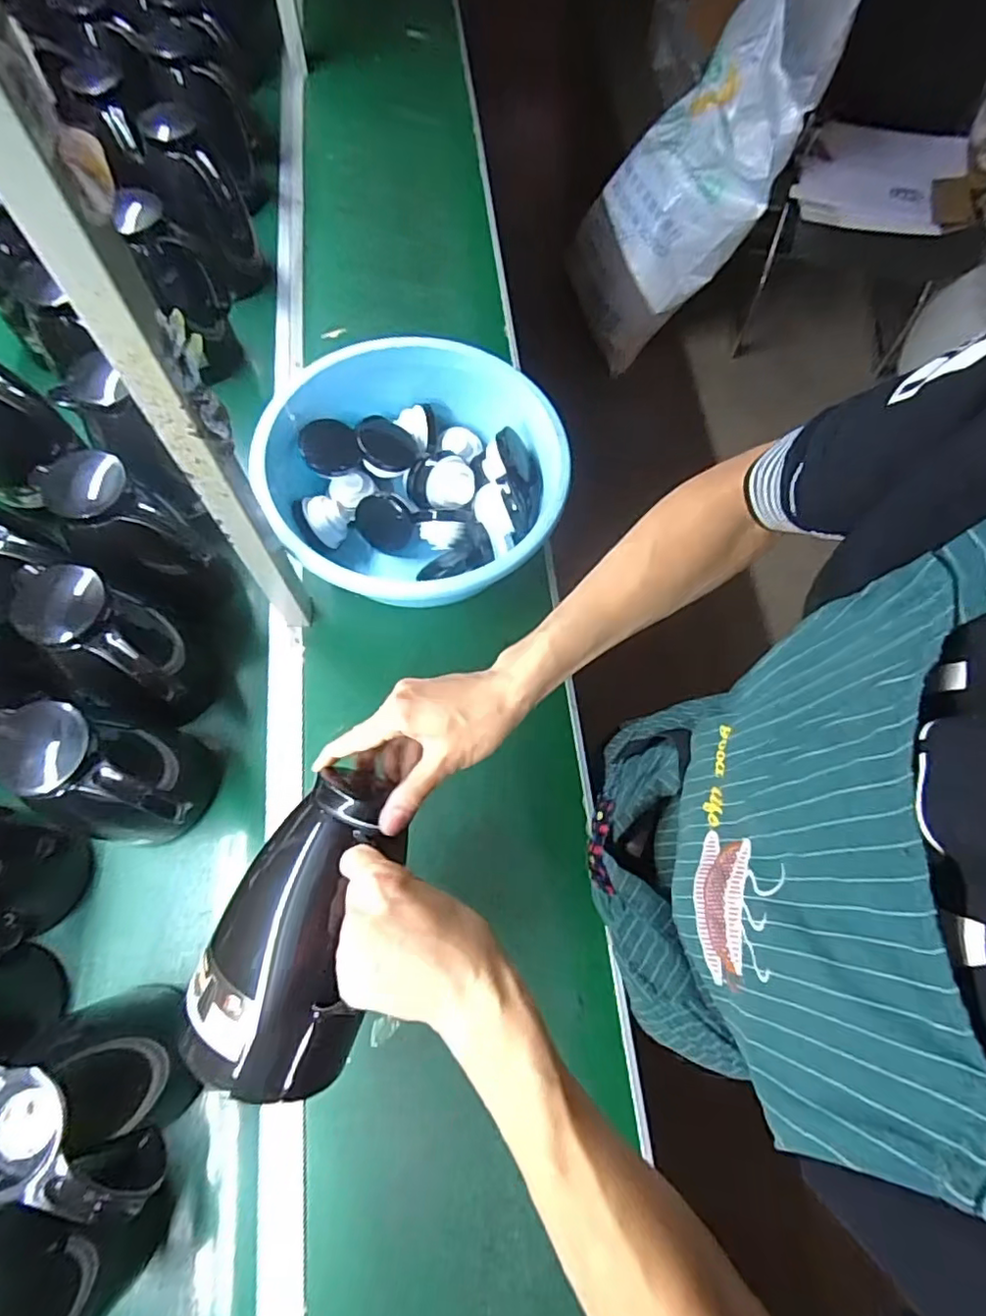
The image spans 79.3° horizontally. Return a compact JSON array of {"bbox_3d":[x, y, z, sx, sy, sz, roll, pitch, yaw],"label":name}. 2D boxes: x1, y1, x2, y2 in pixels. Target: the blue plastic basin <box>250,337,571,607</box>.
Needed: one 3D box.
[{"bbox_3d":[-0.099,-0.219,0.767,0.342,0.142,0.350,1,69,-2],"label":"blue plastic basin"}]

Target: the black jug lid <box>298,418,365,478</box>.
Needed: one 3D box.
[{"bbox_3d":[-0.208,-0.269,0.754,0.074,0.020,0.070,1,87,-27],"label":"black jug lid"}]

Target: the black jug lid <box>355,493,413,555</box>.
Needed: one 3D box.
[{"bbox_3d":[-0.142,-0.173,0.779,0.070,0.081,0.020,-2,37,-9],"label":"black jug lid"}]

